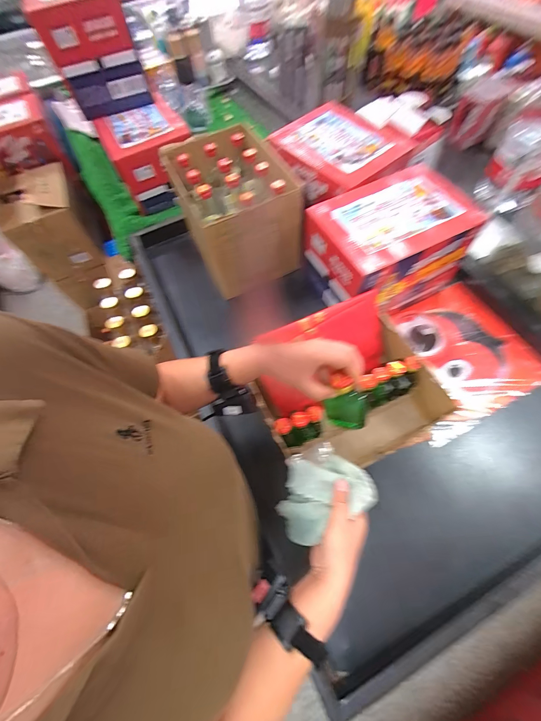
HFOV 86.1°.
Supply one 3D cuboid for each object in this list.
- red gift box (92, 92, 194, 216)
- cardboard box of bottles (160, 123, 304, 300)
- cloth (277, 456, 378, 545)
[{"bbox_3d":[-0.376,-0.648,0.916,0.232,0.167,0.260,-24,65,-8],"label":"red gift box"},{"bbox_3d":[-0.089,-0.403,0.791,0.262,0.243,0.312,-23,65,-7],"label":"cardboard box of bottles"},{"bbox_3d":[0.072,0.202,0.446,0.136,0.109,0.100,-30,66,-11],"label":"cloth"}]

